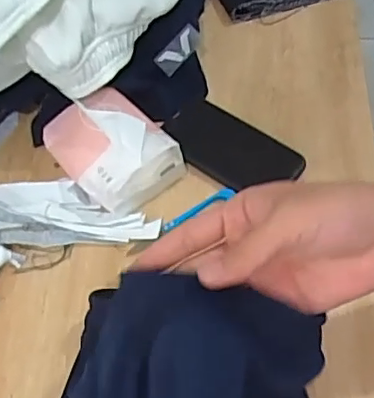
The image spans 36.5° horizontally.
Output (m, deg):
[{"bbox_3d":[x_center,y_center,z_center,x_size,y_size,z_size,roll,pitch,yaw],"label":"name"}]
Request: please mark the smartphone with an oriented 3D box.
[{"bbox_3d":[0.046,-0.055,0.595,0.141,0.010,0.079,31,63,21],"label":"smartphone"}]

